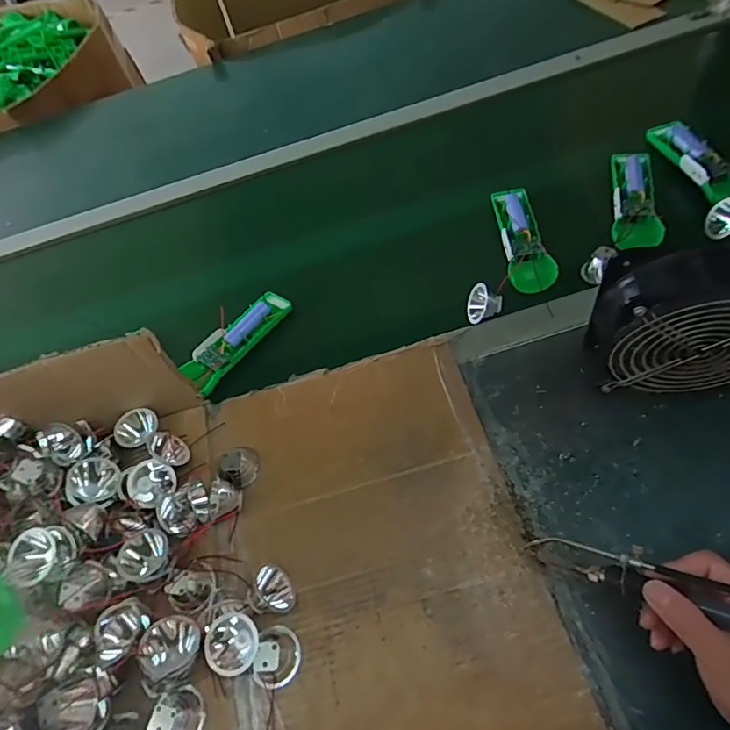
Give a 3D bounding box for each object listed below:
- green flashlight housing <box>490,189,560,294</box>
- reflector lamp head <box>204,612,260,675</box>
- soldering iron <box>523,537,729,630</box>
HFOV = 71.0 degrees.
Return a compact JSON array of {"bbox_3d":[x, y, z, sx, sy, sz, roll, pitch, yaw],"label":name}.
[{"bbox_3d":[0.179,-0.148,0.587,0.043,0.032,0.146,-10,56,6],"label":"green flashlight housing"},{"bbox_3d":[-0.107,0.226,0.414,0.040,0.028,0.043,-6,57,9],"label":"reflector lamp head"},{"bbox_3d":[0.199,0.143,0.329,0.191,0.021,0.024,3,49,49],"label":"soldering iron"}]

